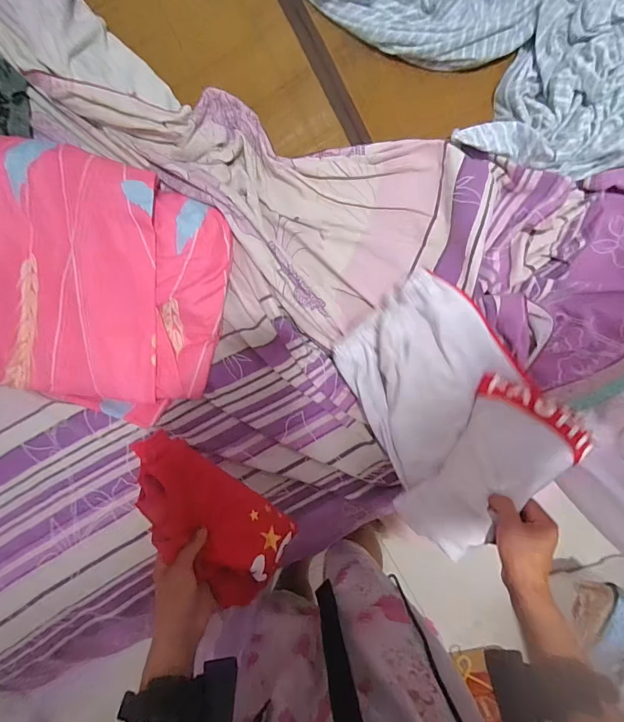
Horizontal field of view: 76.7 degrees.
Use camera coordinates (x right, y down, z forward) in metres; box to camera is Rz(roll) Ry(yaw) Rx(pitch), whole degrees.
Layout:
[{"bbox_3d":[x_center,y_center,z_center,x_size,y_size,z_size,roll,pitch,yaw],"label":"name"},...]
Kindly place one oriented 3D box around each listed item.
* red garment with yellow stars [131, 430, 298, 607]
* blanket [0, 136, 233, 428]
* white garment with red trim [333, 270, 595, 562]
[{"bbox_3d":[-0.136,0.188,0.499,0.104,0.083,0.226,-45,93,2],"label":"red garment with yellow stars"},{"bbox_3d":[-0.338,-0.116,0.585,0.410,0.069,0.368,14,92,0],"label":"blanket"},{"bbox_3d":[0.181,0.053,0.534,0.245,0.113,0.299,-34,91,2],"label":"white garment with red trim"}]

